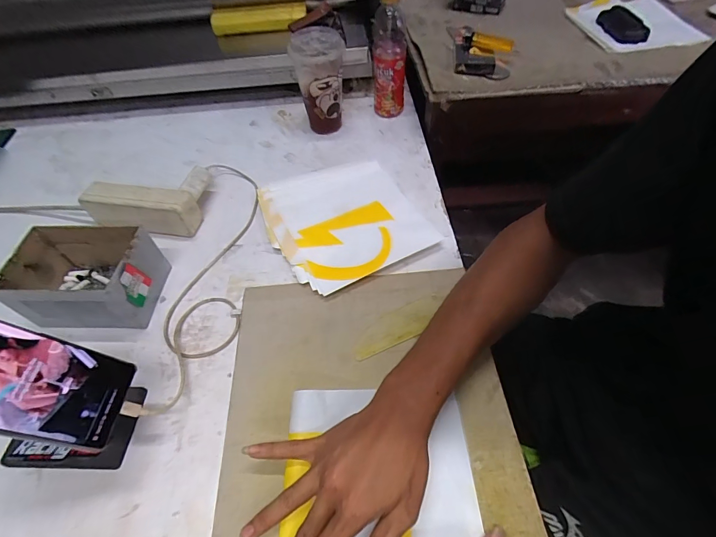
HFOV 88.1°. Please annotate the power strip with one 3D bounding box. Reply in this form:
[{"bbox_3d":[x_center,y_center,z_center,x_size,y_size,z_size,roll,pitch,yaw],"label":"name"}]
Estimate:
[{"bbox_3d":[-0.309,-0.085,0.536,0.158,0.060,0.042,7,53,10],"label":"power strip"}]

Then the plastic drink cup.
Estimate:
[{"bbox_3d":[-0.061,-0.311,0.631,0.083,0.150,0.095,-8,52,-2],"label":"plastic drink cup"}]

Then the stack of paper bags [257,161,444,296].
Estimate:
[{"bbox_3d":[-0.020,-0.072,0.524,0.195,0.024,0.215,-24,54,-14],"label":"stack of paper bags"}]

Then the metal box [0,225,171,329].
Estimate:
[{"bbox_3d":[-0.323,0.011,0.448,0.144,0.081,0.099,-1,52,4],"label":"metal box"}]

